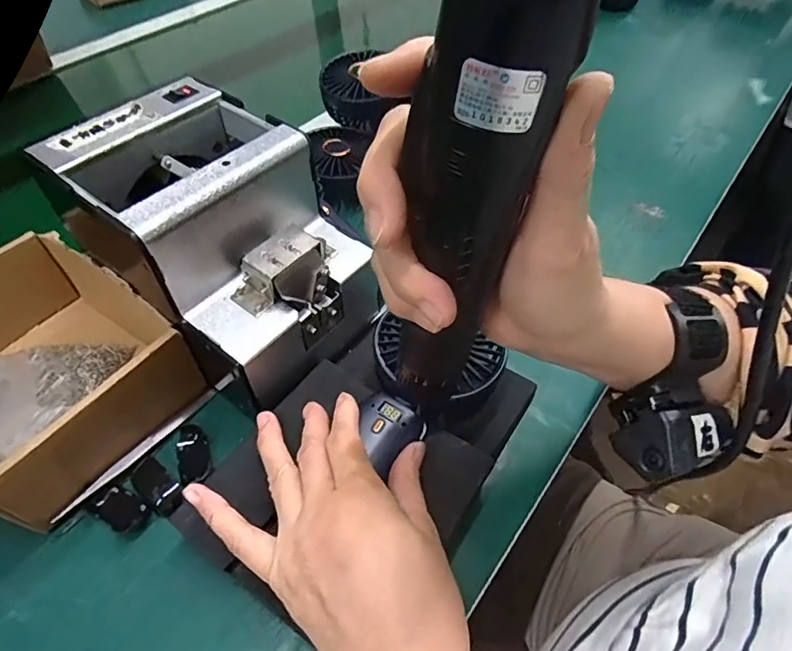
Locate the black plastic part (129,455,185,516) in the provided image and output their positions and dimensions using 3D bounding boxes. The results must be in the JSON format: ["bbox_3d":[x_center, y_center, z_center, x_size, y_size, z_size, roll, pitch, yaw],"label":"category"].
[{"bbox_3d":[-0.152,0.103,0.321,0.036,0.008,0.021,30,57,23],"label":"black plastic part"}]

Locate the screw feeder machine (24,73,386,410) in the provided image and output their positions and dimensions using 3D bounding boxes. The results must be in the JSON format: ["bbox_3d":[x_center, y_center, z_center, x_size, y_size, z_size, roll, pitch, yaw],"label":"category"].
[{"bbox_3d":[-0.113,-0.059,0.347,0.181,0.135,0.129,36,60,26],"label":"screw feeder machine"}]

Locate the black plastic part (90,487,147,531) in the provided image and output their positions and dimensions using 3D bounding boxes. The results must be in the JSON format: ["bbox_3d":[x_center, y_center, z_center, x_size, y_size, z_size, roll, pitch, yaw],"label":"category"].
[{"bbox_3d":[-0.171,0.114,0.312,0.032,0.008,0.020,22,55,18],"label":"black plastic part"}]

